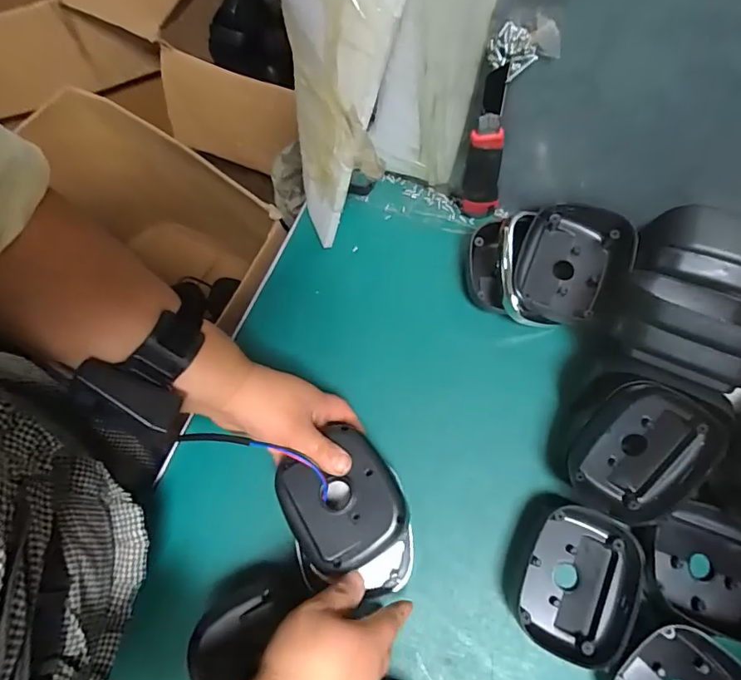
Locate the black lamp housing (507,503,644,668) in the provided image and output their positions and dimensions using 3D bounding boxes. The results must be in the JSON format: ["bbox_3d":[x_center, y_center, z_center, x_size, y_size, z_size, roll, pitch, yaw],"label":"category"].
[{"bbox_3d":[0.180,0.212,0.430,0.108,0.038,0.120,18,72,8],"label":"black lamp housing"}]

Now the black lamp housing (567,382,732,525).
[{"bbox_3d":[0.234,0.097,0.424,0.101,0.030,0.134,31,111,1],"label":"black lamp housing"}]

